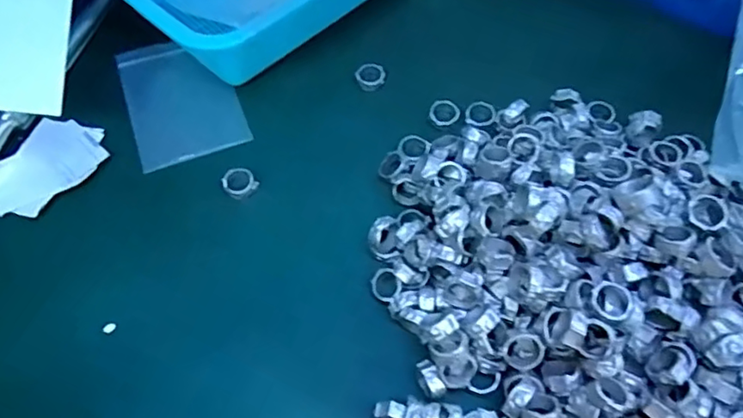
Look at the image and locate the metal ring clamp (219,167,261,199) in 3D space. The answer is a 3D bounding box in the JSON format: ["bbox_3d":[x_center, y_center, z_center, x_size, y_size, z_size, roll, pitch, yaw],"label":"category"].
[{"bbox_3d":[-0.090,-0.019,0.396,0.020,0.008,0.019,-41,66,-19],"label":"metal ring clamp"}]

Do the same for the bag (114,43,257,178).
[{"bbox_3d":[-0.147,-0.089,0.448,0.078,0.004,0.125,-21,61,-10],"label":"bag"}]

